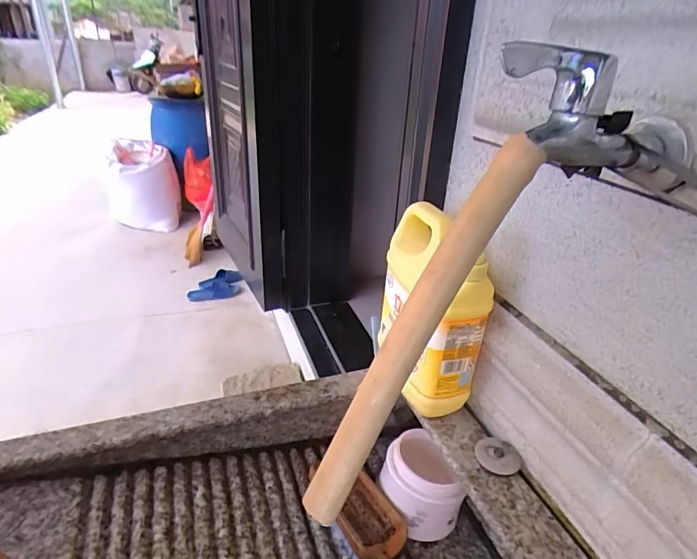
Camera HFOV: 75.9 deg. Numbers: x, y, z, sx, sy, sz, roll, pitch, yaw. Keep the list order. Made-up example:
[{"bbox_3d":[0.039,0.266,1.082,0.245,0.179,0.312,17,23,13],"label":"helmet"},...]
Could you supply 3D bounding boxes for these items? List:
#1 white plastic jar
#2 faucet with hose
[{"bbox_3d":[0.081,0.239,0.516,0.085,0.078,0.091,5,28,5],"label":"white plastic jar"},{"bbox_3d":[0.074,0.012,0.259,0.117,0.315,0.054,35,2,-42],"label":"faucet with hose"}]

